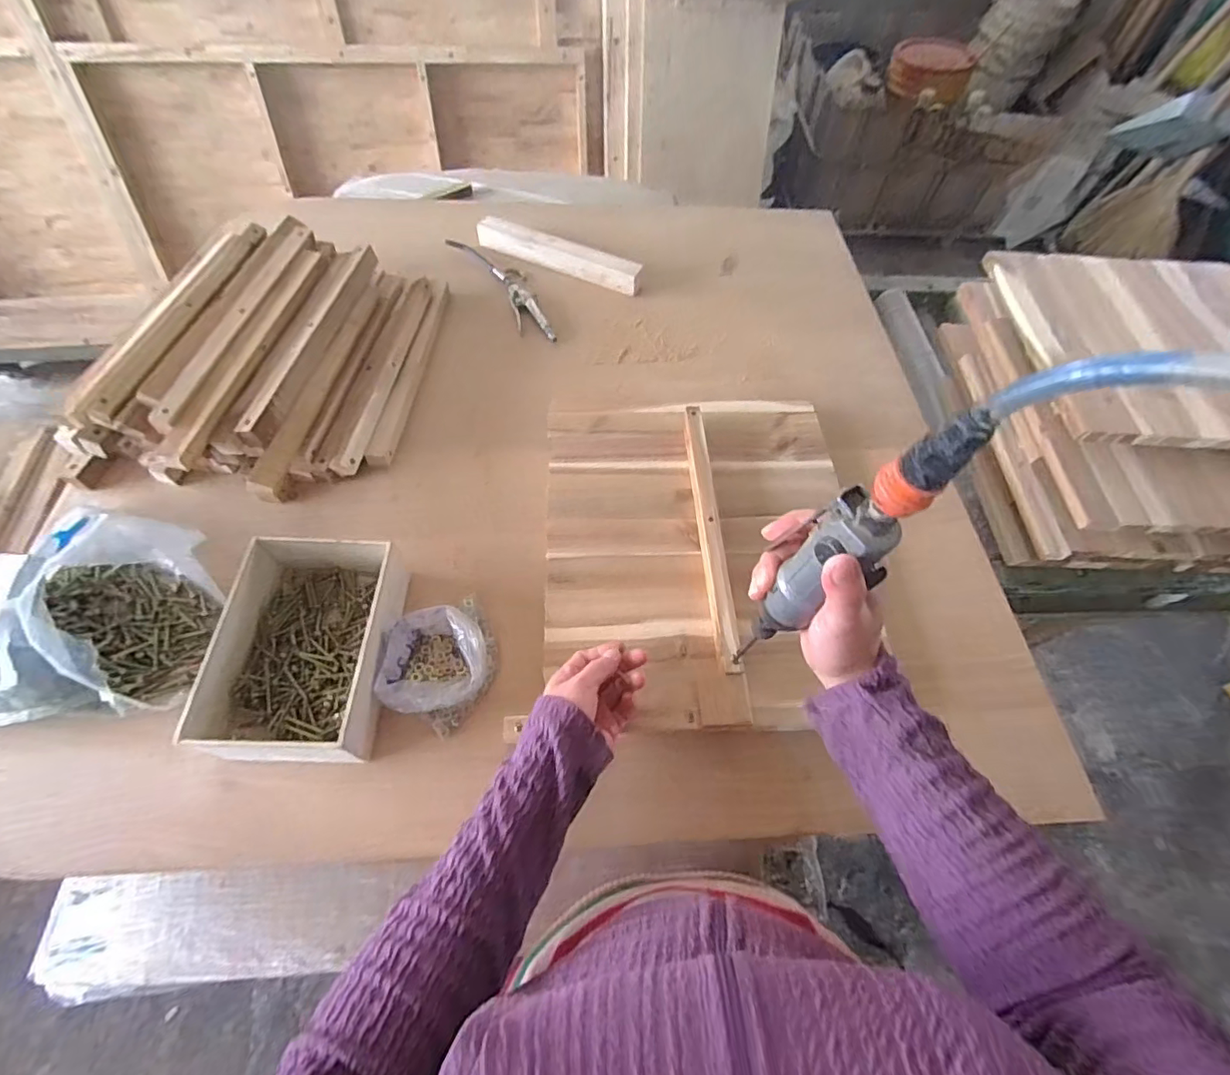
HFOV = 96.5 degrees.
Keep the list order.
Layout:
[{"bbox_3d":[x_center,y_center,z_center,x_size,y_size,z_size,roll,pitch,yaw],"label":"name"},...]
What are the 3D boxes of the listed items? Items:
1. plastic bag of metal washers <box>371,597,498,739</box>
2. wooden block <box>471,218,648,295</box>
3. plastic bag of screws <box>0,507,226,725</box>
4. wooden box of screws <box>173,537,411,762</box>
[{"bbox_3d":[-0.166,0.112,0.535,0.099,0.051,0.130,21,61,9],"label":"plastic bag of metal washers"},{"bbox_3d":[-0.091,-0.451,0.878,0.280,0.034,0.044,21,61,9],"label":"wooden block"},{"bbox_3d":[-0.499,0.055,0.504,0.182,0.120,0.211,2,60,-2],"label":"plastic bag of screws"},{"bbox_3d":[-0.286,0.103,0.519,0.139,0.073,0.195,2,60,-2],"label":"wooden box of screws"}]

